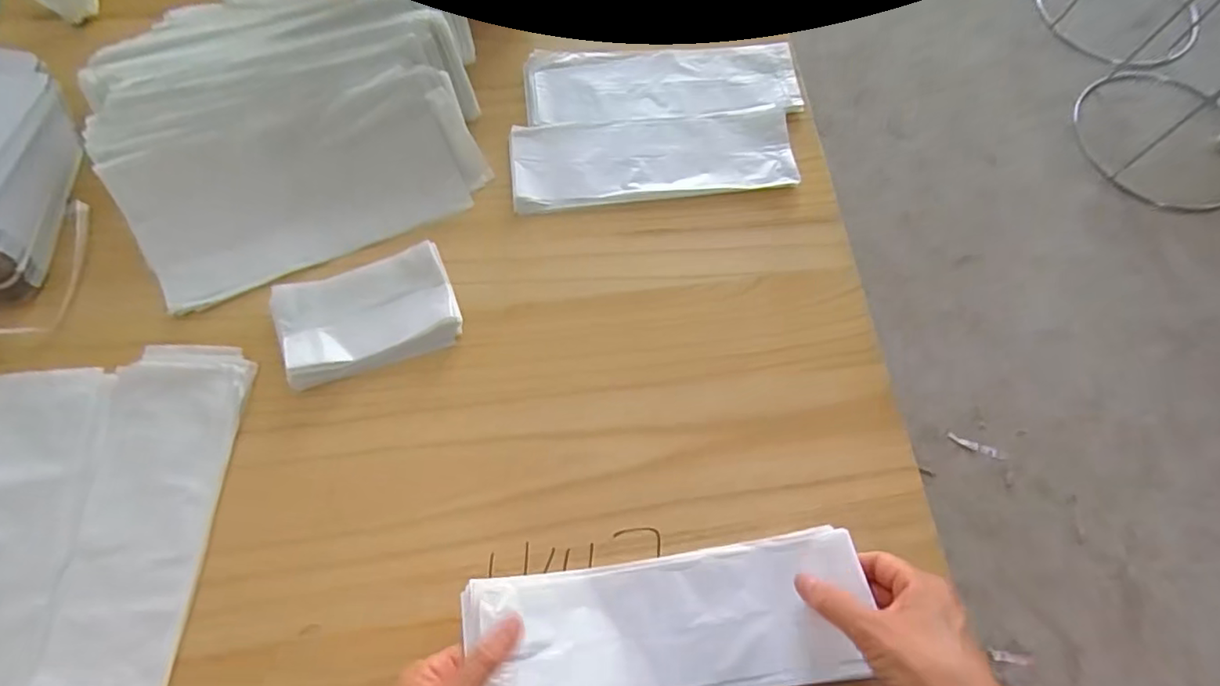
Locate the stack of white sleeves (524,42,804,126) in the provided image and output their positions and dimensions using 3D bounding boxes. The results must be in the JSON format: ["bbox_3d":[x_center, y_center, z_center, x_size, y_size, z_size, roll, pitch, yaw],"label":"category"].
[{"bbox_3d":[0.050,-0.247,0.552,0.253,0.010,0.083,-3,70,-3],"label":"stack of white sleeves"}]

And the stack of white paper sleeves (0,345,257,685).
[{"bbox_3d":[-0.356,0.129,0.384,0.168,0.016,0.268,2,69,-1],"label":"stack of white paper sleeves"}]

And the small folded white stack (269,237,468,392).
[{"bbox_3d":[-0.186,-0.023,0.451,0.128,0.016,0.082,-18,71,-9],"label":"small folded white stack"}]

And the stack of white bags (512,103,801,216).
[{"bbox_3d":[0.038,-0.167,0.519,0.245,0.009,0.088,-6,70,-4],"label":"stack of white bags"}]

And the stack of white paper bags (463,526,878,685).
[{"bbox_3d":[0.039,0.177,0.362,0.240,0.033,0.088,-8,70,-6],"label":"stack of white paper bags"}]

